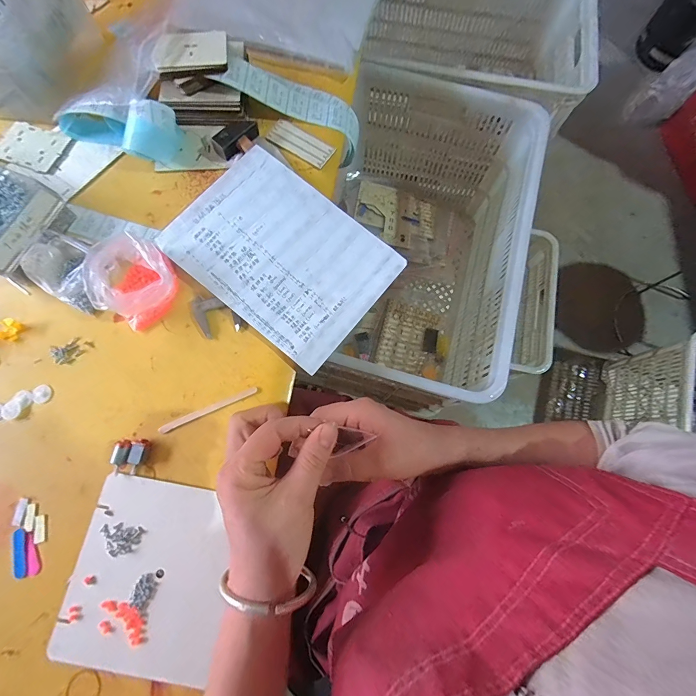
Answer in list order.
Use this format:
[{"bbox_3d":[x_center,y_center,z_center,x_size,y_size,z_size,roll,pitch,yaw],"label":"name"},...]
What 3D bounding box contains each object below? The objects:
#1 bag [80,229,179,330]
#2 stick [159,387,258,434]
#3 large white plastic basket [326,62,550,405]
[{"bbox_3d":[-0.269,-0.088,0.417,0.091,0.060,0.102,-40,79,-11],"label":"bag"},{"bbox_3d":[-0.167,0.074,0.405,0.120,0.005,0.009,-23,77,-8],"label":"stick"},{"bbox_3d":[0.125,-0.209,0.729,0.366,0.321,0.617,15,75,2],"label":"large white plastic basket"}]

